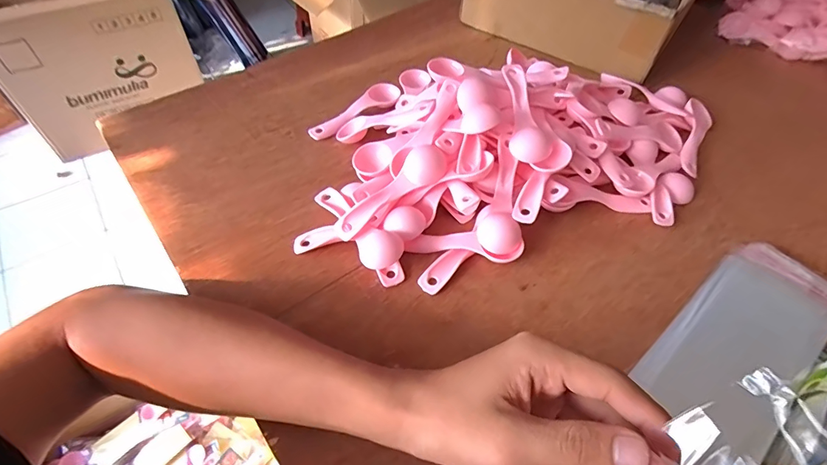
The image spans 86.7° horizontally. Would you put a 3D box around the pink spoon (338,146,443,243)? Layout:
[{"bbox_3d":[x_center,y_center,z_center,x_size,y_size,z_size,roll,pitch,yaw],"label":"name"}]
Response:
[{"bbox_3d":[-0.019,-0.035,0.373,0.111,0.013,0.030,-39,61,-10],"label":"pink spoon"}]

